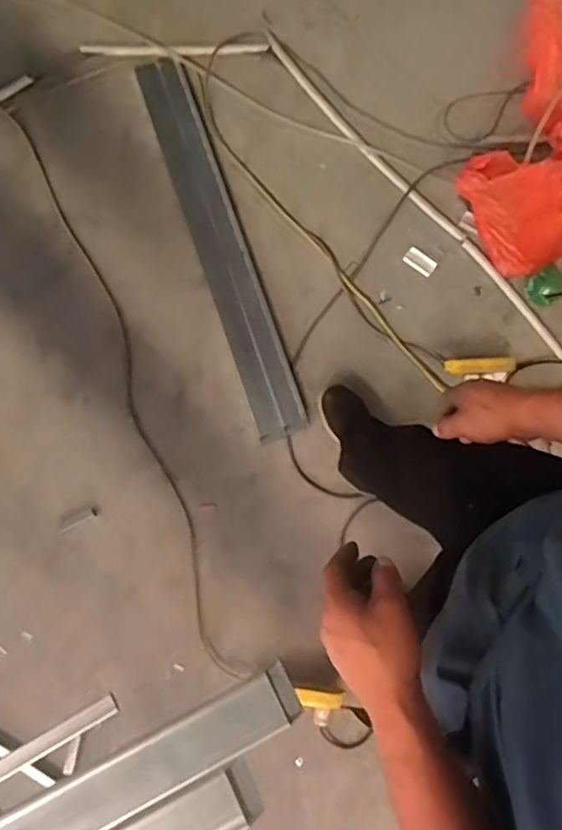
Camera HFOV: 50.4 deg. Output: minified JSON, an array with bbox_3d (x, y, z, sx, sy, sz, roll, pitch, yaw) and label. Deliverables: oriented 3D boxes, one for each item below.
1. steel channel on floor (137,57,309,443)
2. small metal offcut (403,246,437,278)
[{"bbox_3d":[-0.156,-0.435,1.441,0.113,0.033,1.010,-18,80,-5],"label":"steel channel on floor"},{"bbox_3d":[0.343,-0.378,1.475,0.079,0.011,0.045,39,81,6],"label":"small metal offcut"}]

